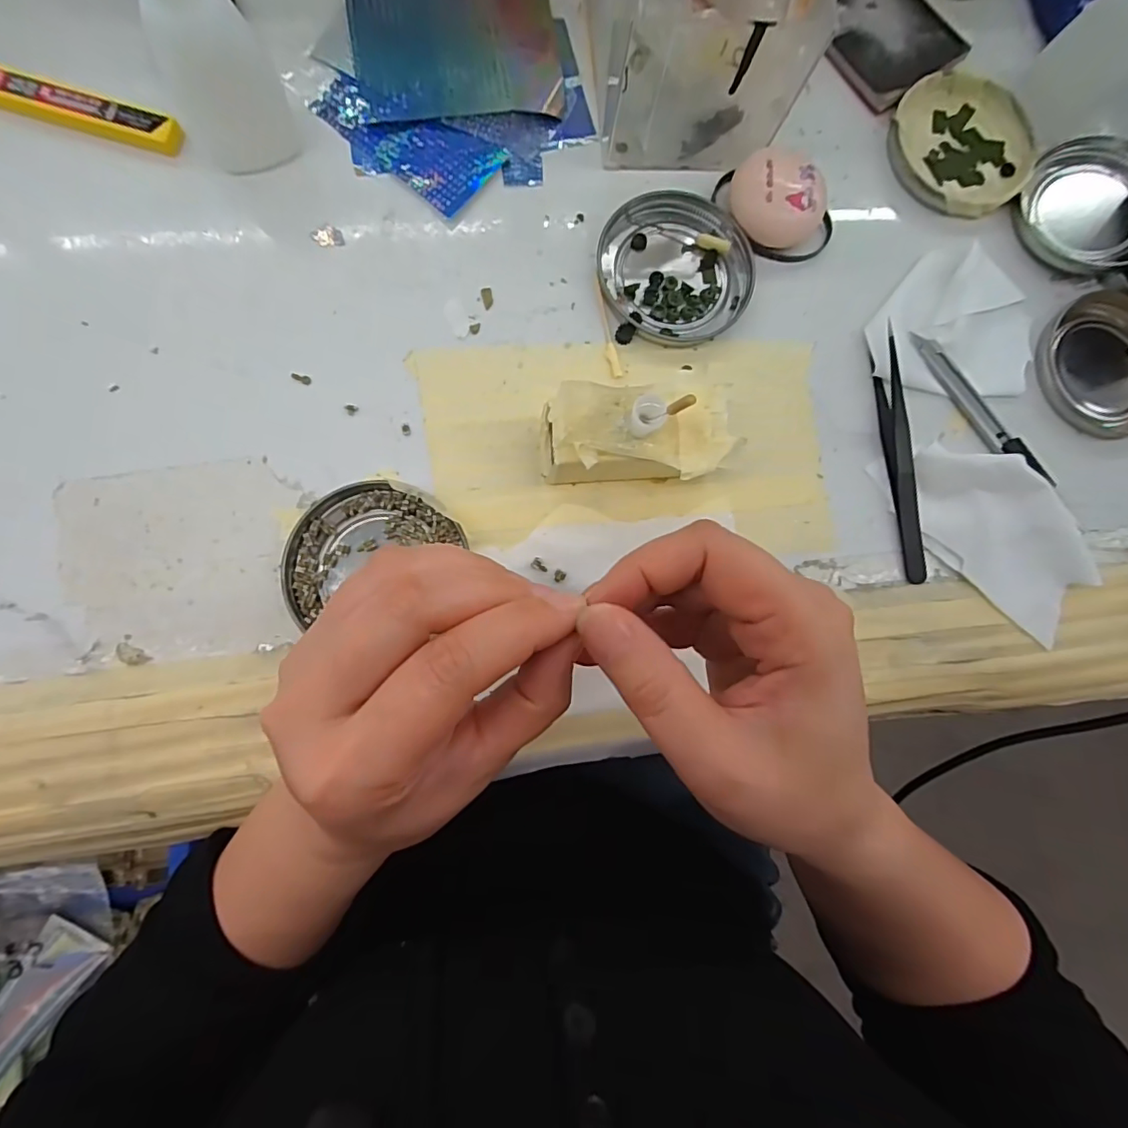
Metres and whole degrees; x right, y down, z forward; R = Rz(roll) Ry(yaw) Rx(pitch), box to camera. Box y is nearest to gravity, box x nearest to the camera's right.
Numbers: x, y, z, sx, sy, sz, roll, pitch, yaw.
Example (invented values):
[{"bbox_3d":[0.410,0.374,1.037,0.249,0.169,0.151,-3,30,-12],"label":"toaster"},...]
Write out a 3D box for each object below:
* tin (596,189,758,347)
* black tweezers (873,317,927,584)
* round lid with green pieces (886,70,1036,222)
[{"bbox_3d":[0.057,-0.151,0.272,0.075,0.009,0.076,1,83,-5],"label":"tin"},{"bbox_3d":[0.171,-0.054,0.267,0.011,0.014,0.123,-7,84,-6],"label":"black tweezers"},{"bbox_3d":[0.218,-0.231,0.296,0.078,0.010,0.079,1,83,-5],"label":"round lid with green pieces"}]

